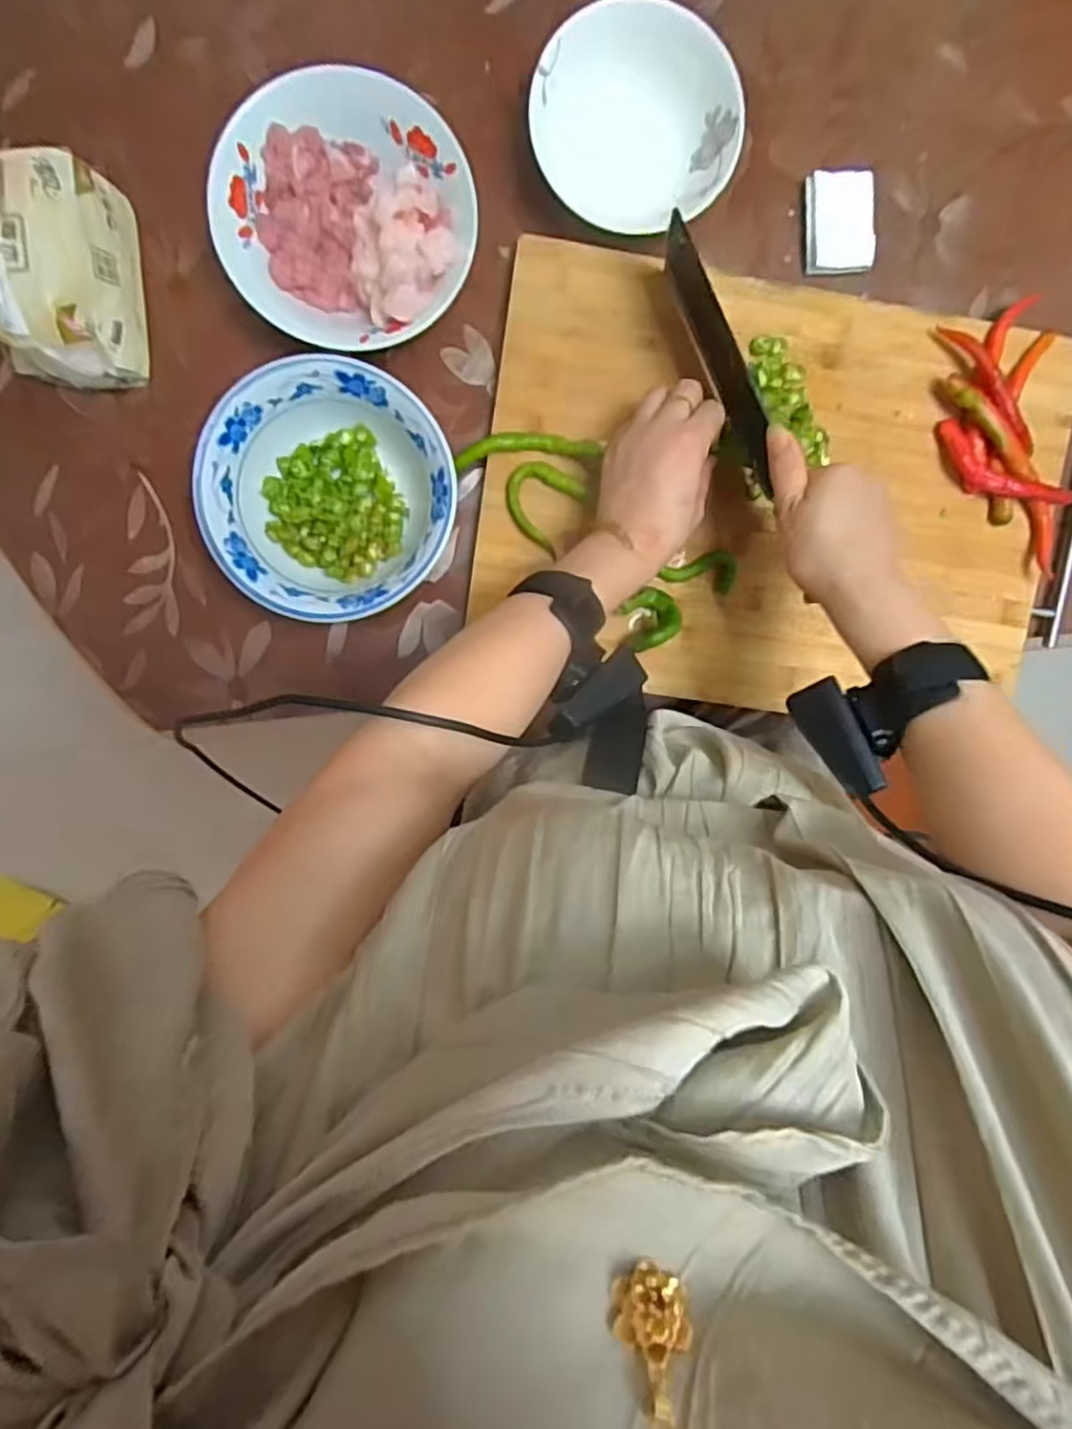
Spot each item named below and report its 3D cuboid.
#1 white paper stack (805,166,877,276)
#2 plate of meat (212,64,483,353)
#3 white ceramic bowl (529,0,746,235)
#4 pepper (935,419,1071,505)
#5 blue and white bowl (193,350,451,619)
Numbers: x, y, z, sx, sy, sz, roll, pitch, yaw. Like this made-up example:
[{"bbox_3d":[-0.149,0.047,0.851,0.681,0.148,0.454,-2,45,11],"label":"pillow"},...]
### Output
[{"bbox_3d":[0.230,-0.372,0.540,0.051,0.014,0.070,-1,97,-1],"label":"white paper stack"},{"bbox_3d":[-0.130,-0.346,0.510,0.169,0.063,0.169,0,97,-1],"label":"plate of meat"},{"bbox_3d":[0.069,-0.416,0.511,0.135,0.051,0.136,0,97,-1],"label":"white ceramic bowl"},{"bbox_3d":[0.359,-0.184,0.552,0.119,0.030,0.037,30,95,-4],"label":"pepper"},{"bbox_3d":[-0.149,-0.161,0.534,0.175,0.064,0.174,0,97,-1],"label":"blue and white bowl"}]

